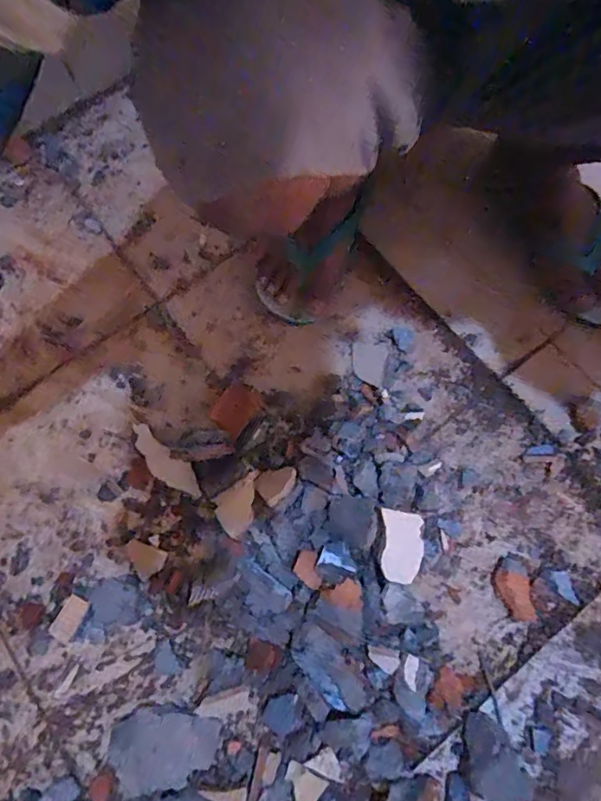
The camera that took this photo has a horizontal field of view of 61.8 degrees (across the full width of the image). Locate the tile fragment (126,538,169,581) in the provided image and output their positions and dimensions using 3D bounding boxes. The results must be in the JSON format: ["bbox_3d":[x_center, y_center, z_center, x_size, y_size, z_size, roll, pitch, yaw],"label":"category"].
[{"bbox_3d":[-0.169,0.171,0.538,0.046,0.004,0.033,21,73,9],"label":"tile fragment"}]

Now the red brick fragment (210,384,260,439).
[{"bbox_3d":[-0.076,0.008,0.577,0.043,0.010,0.059,27,74,11],"label":"red brick fragment"}]

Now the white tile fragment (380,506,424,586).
[{"bbox_3d":[0.105,0.149,0.511,0.047,0.006,0.070,14,68,-21],"label":"white tile fragment"}]

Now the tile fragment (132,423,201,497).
[{"bbox_3d":[-0.155,0.069,0.567,0.110,0.004,0.034,37,76,14],"label":"tile fragment"}]

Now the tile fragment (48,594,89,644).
[{"bbox_3d":[-0.235,0.221,0.508,0.022,0.005,0.042,32,78,-9],"label":"tile fragment"}]

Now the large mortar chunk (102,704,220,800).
[{"bbox_3d":[-0.128,0.327,0.473,0.100,0.014,0.067,-1,73,-14],"label":"large mortar chunk"}]

